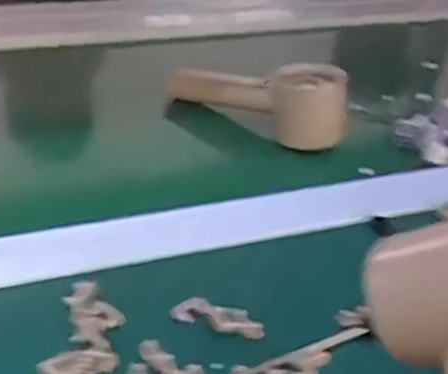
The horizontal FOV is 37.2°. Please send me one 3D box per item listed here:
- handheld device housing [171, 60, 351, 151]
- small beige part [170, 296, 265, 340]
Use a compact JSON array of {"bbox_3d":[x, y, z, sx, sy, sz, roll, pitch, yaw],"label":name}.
[{"bbox_3d":[0.034,-0.088,0.573,0.165,0.058,0.047,27,40,25],"label":"handheld device housing"},{"bbox_3d":[-0.003,0.073,0.377,0.052,0.010,0.013,12,35,6],"label":"small beige part"}]

